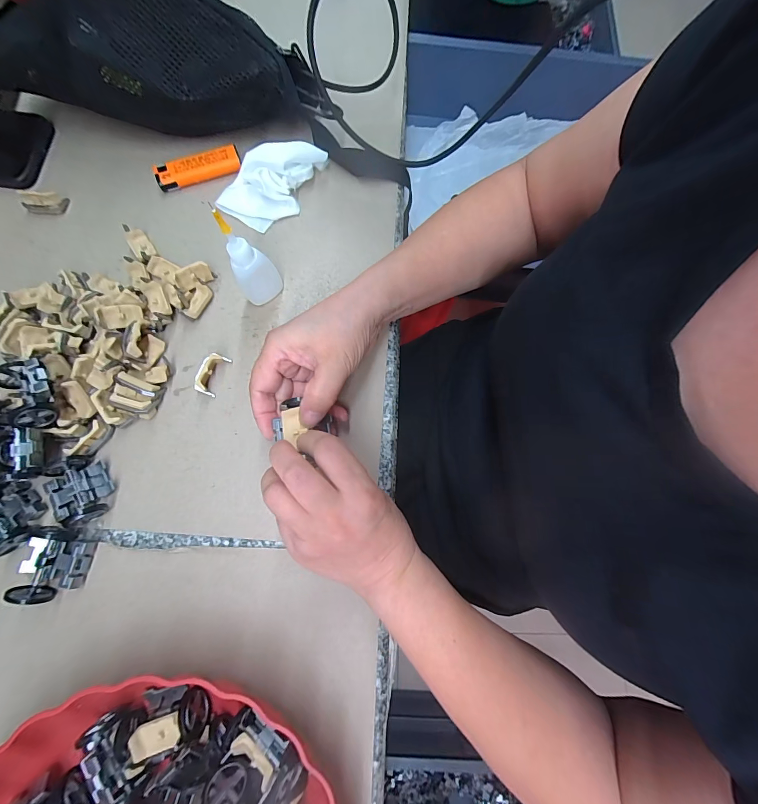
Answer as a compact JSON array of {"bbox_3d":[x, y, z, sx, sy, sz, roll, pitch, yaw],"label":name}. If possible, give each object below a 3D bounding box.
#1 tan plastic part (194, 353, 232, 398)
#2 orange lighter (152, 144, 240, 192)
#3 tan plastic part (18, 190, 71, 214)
[{"bbox_3d":[-0.143,-0.025,0.295,0.017,0.016,0.035,21,78,3],"label":"tan plastic part"},{"bbox_3d":[-0.176,-0.227,0.341,0.080,0.014,0.022,-18,79,-5],"label":"orange lighter"},{"bbox_3d":[-0.317,-0.189,0.328,0.034,0.015,0.016,-3,78,-2],"label":"tan plastic part"}]

